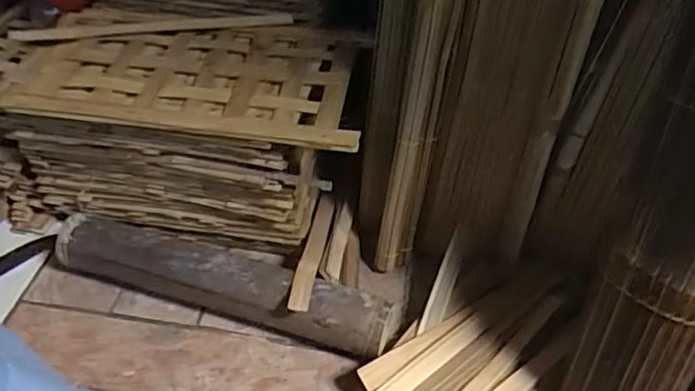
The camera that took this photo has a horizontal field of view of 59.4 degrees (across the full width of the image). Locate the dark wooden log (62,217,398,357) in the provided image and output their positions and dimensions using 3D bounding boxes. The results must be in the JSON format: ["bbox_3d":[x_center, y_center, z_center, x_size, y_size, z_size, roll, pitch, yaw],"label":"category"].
[{"bbox_3d":[-0.166,0.109,0.792,0.454,0.084,0.080,15,43,12],"label":"dark wooden log"}]

